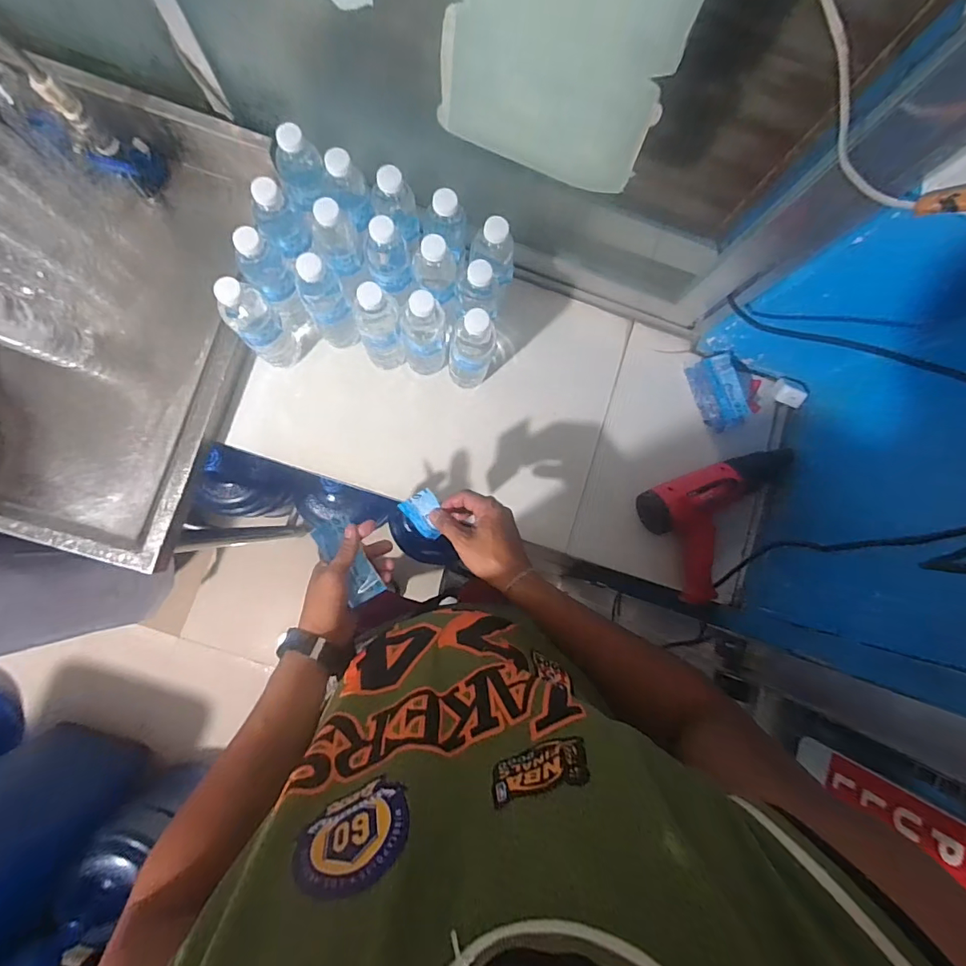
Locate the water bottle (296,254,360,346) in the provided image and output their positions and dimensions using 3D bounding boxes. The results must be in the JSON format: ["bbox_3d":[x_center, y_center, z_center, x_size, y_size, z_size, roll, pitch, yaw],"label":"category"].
[{"bbox_3d":[-0.222,-0.254,0.692,0.063,0.213,0.057,-28,88,-7],"label":"water bottle"}]

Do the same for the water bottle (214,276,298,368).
[{"bbox_3d":[-0.314,-0.221,0.678,0.059,0.205,0.054,0,85,-5],"label":"water bottle"}]

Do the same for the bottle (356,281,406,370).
[{"bbox_3d":[-0.152,-0.224,0.698,0.063,0.213,0.068,-18,87,-7],"label":"bottle"}]

